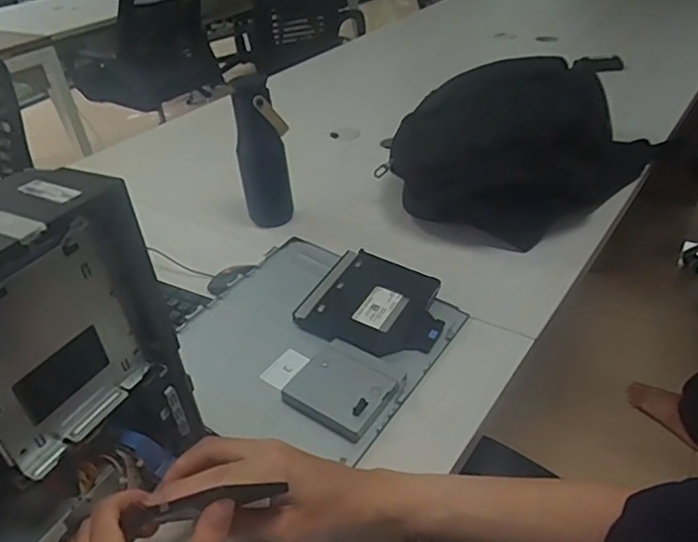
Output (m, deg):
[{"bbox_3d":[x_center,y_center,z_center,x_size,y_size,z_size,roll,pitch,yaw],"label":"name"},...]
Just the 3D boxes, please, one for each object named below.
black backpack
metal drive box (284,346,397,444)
[{"bbox_3d":[0.250,-0.209,0.905,0.393,0.167,0.303,-31,42,-31],"label":"black backpack"},{"bbox_3d":[-0.009,0.117,0.588,0.095,0.019,0.083,18,41,30],"label":"metal drive box"}]

